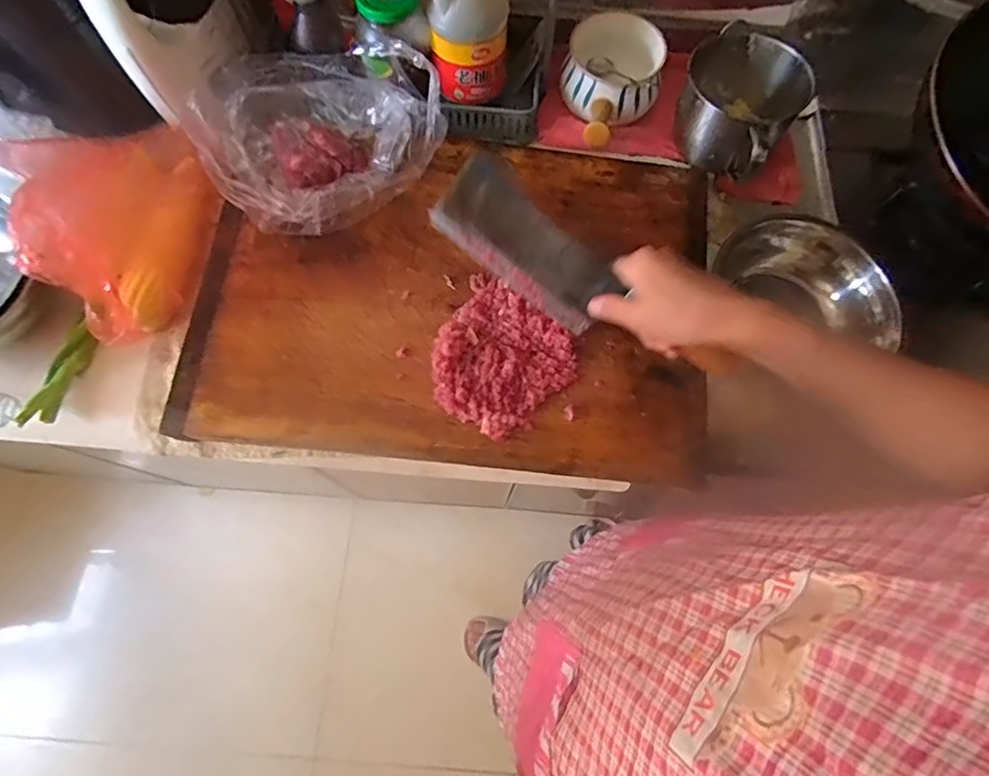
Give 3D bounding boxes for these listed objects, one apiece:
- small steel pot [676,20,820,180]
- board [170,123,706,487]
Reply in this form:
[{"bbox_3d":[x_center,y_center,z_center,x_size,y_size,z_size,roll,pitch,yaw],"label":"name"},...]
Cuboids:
[{"bbox_3d":[0.287,-0.343,0.624,0.138,0.092,0.149,1,70,-2],"label":"small steel pot"},{"bbox_3d":[-0.036,-0.125,0.562,0.526,0.029,0.416,5,70,0],"label":"board"}]

